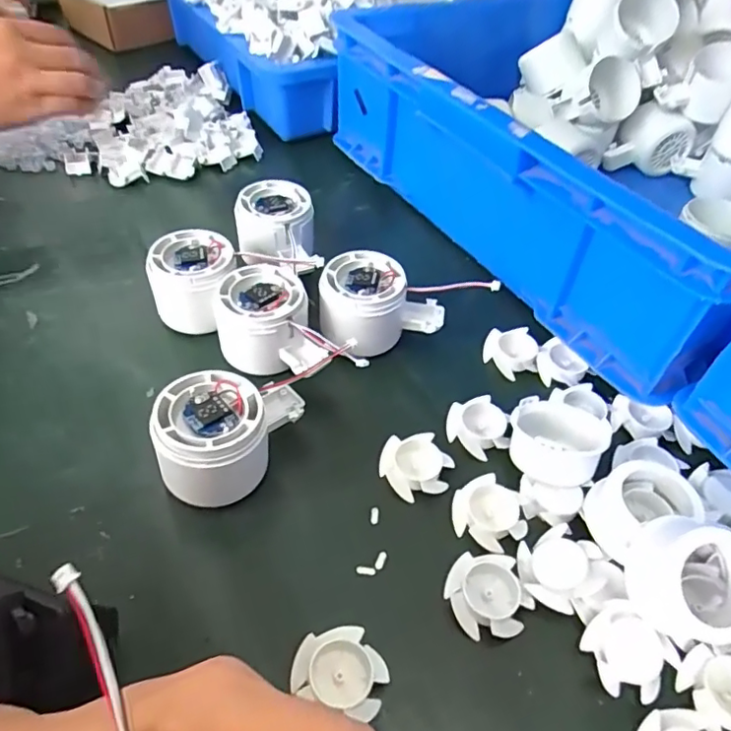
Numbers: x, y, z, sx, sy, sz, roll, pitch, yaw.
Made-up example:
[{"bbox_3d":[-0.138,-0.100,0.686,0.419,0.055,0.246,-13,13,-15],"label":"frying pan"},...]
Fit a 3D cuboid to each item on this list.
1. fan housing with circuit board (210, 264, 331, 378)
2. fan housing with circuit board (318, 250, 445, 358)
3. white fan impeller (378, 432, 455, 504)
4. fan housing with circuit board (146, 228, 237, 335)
[{"bbox_3d":[-0.067,-0.028,0.374,0.062,0.049,0.060,-12,49,-14],"label":"fan housing with circuit board"},{"bbox_3d":[0.008,-0.042,0.394,0.085,0.052,0.054,-13,50,-14],"label":"fan housing with circuit board"},{"bbox_3d":[0.030,0.059,0.332,0.037,0.014,0.037,2,48,-2],"label":"white fan impeller"},{"bbox_3d":[-0.118,-0.058,0.401,0.059,0.054,0.058,8,48,4],"label":"fan housing with circuit board"}]

